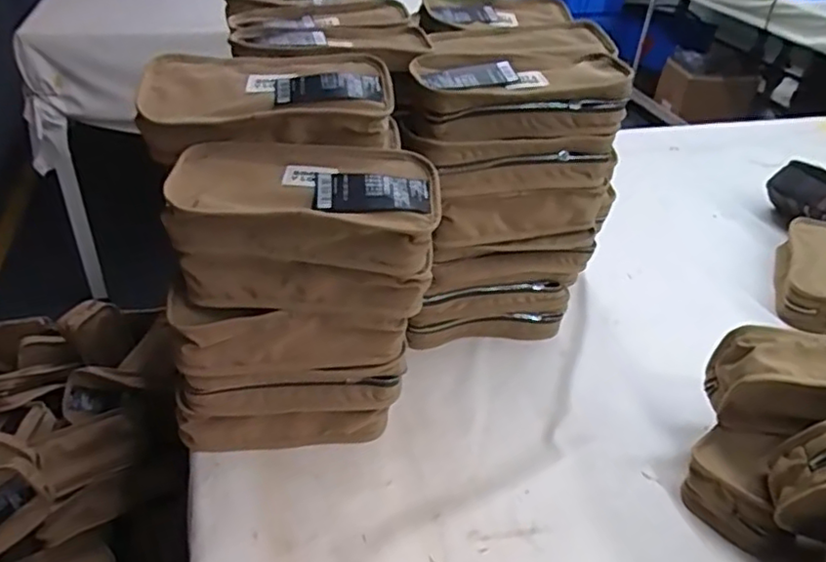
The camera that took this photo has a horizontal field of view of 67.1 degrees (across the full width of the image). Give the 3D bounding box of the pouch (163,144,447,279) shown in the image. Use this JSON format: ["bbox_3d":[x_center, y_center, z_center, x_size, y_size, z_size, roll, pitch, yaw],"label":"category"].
[{"bbox_3d":[-0.082,-0.056,0.472,0.197,0.062,0.086,2,38,-4],"label":"pouch"}]

